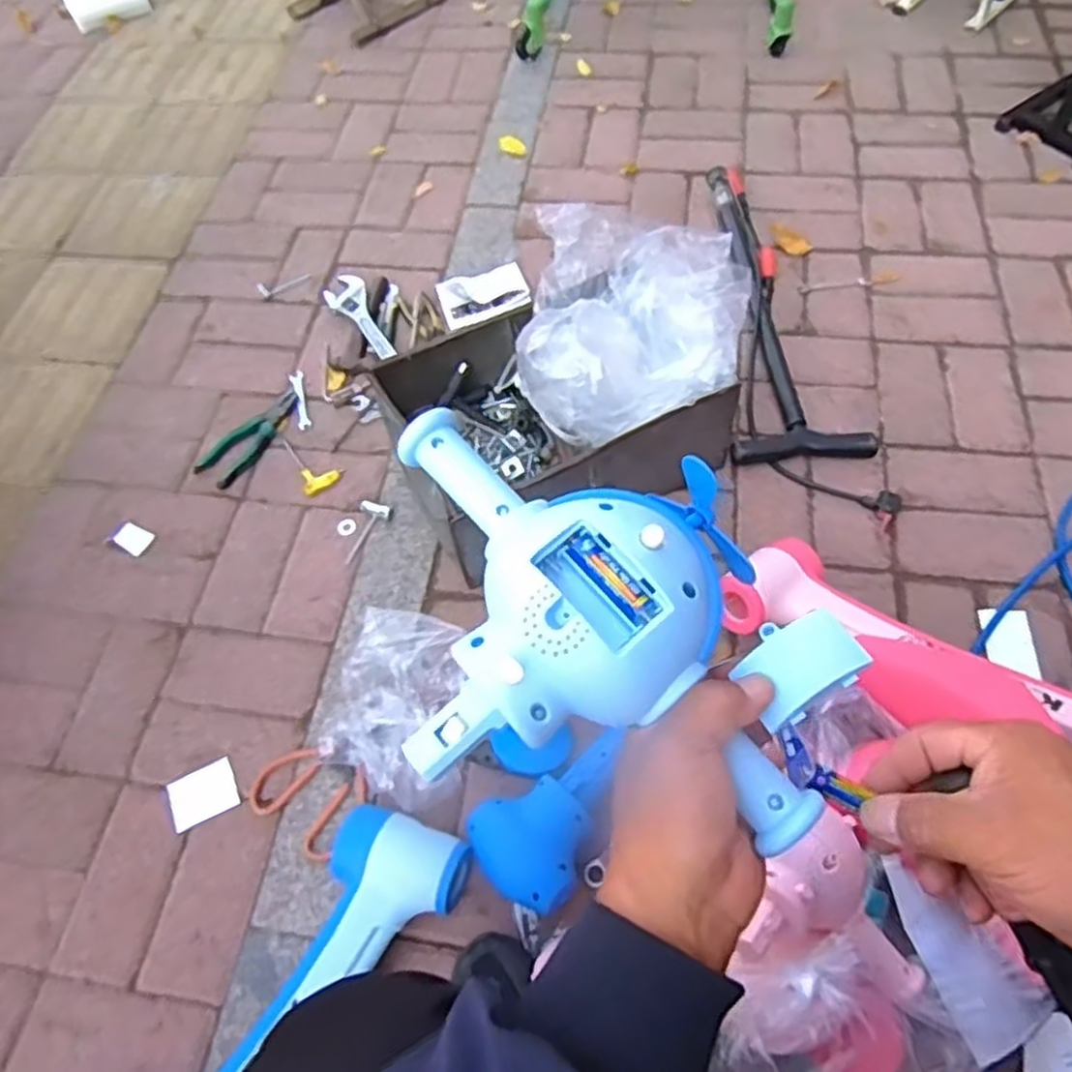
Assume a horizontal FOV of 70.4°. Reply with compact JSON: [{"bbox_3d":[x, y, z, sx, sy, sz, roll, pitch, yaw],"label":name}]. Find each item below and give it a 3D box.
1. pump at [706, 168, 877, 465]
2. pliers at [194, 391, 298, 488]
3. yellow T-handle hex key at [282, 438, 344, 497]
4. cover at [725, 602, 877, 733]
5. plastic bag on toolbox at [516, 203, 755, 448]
[{"bbox_3d":[0.376,-0.377,1.196,0.196,0.037,0.611,-1,61,3],"label":"pump"},{"bbox_3d":[-0.430,-0.152,1.141,0.066,0.012,0.181,26,65,17],"label":"pliers"},{"bbox_3d":[-0.332,-0.113,1.118,0.061,0.013,0.109,-32,66,-13],"label":"yellow T-handle hex key"},{"bbox_3d":[0.129,0.062,0.374,0.056,0.009,0.043,-35,63,4],"label":"cover"},{"bbox_3d":[0.122,-0.269,0.951,0.262,0.123,0.303,8,62,8],"label":"plastic bag on toolbox"}]

